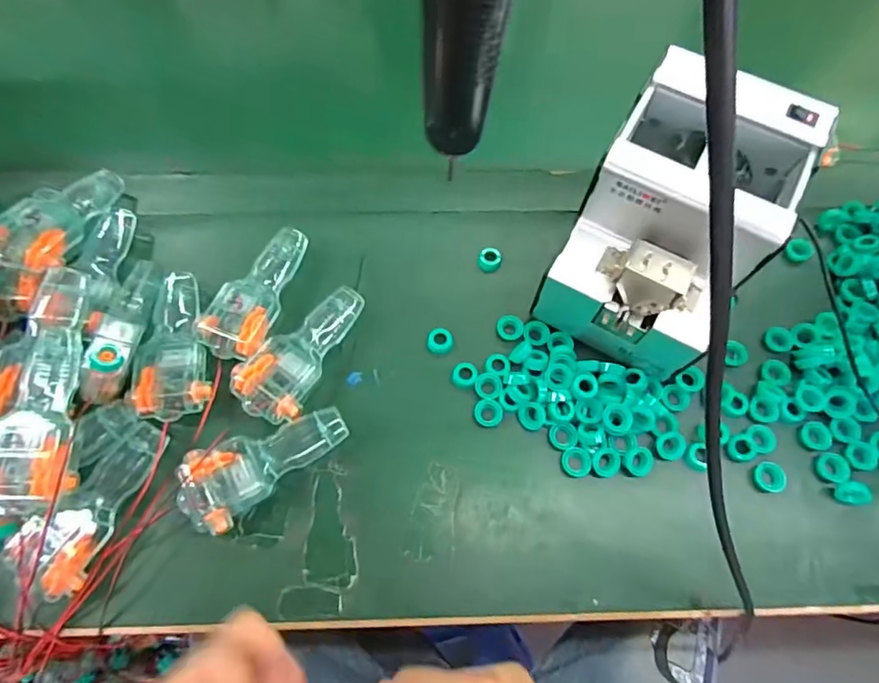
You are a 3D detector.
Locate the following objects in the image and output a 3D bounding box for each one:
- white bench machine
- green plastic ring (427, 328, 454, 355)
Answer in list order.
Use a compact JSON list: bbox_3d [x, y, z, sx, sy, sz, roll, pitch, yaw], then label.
[{"bbox_3d":[0.171,-0.088,0.403,0.126,0.146,0.182,29,70,9],"label":"white bench machine"},{"bbox_3d":[0.001,0.000,0.445,0.022,0.006,0.023,1,68,-2],"label":"green plastic ring"}]

